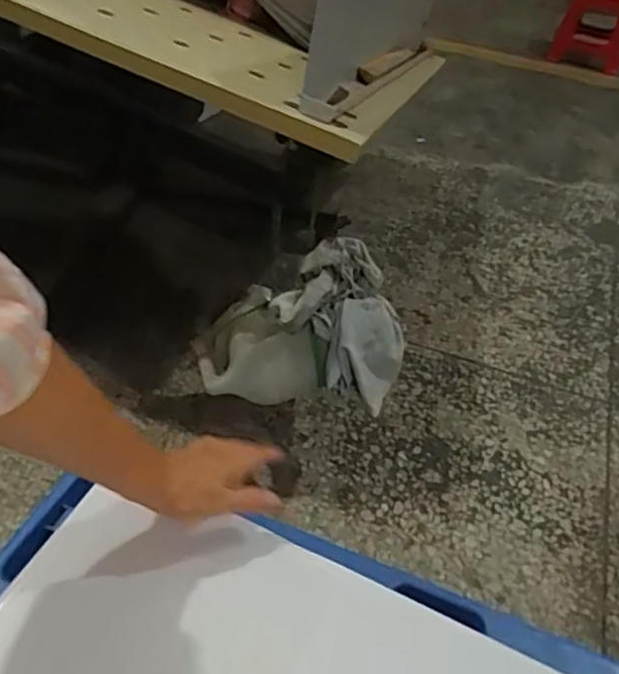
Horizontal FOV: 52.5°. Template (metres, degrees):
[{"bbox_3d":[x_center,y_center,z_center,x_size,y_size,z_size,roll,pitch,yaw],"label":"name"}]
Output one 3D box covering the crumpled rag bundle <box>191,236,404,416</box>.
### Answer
[{"bbox_3d":[-0.014,-0.028,0.910,0.292,0.184,0.187,8,41,1],"label":"crumpled rag bundle"}]

